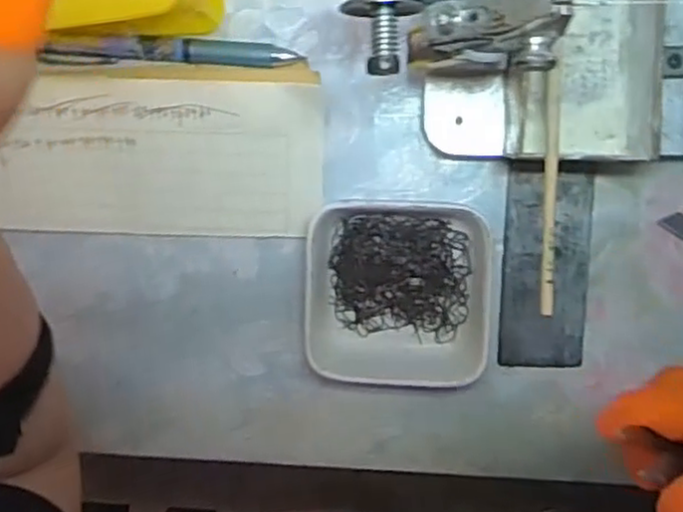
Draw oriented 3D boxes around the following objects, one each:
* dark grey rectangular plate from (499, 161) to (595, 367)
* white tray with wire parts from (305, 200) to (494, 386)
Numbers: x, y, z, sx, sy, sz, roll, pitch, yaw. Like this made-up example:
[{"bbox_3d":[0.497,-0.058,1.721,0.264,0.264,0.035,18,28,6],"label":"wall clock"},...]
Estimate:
[{"bbox_3d":[0.094,0.006,0.331,0.038,0.008,0.090,2,99,7],"label":"dark grey rectangular plate"},{"bbox_3d":[0.026,0.018,0.326,0.079,0.032,0.083,3,99,7],"label":"white tray with wire parts"}]

